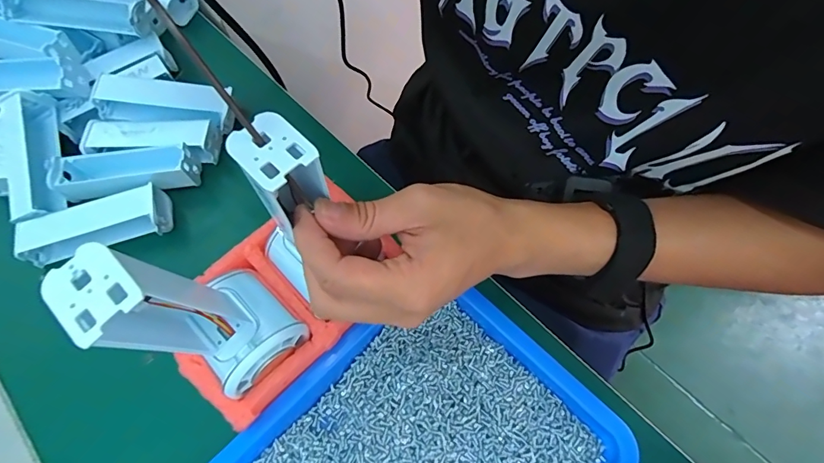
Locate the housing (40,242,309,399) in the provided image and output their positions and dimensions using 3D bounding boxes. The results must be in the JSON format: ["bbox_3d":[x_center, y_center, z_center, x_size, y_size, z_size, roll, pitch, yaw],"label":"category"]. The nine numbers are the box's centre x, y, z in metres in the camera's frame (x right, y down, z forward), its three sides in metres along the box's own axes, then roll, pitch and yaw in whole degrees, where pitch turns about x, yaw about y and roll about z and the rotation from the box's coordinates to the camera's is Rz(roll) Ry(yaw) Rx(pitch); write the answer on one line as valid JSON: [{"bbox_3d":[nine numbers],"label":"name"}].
[{"bbox_3d":[-0.101,0.040,0.217,0.055,0.145,0.049,41,74,18],"label":"housing"}]

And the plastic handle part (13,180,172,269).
[{"bbox_3d":[-0.239,-0.005,0.327,0.100,0.027,0.033,-15,66,-4],"label":"plastic handle part"}]

